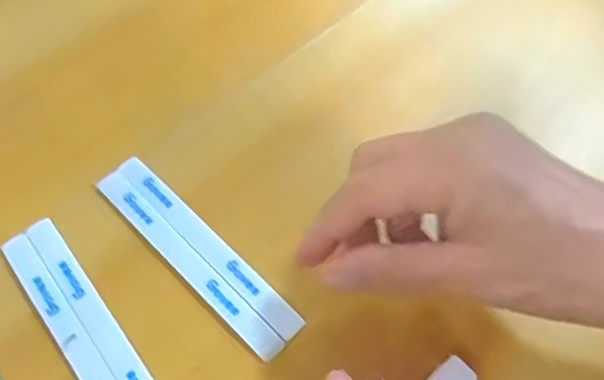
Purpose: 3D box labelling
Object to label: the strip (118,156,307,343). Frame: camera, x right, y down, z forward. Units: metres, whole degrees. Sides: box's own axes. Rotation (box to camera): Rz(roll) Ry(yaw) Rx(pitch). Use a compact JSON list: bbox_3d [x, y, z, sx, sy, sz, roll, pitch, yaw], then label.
[{"bbox_3d":[-0.045,0.024,0.289,0.120,0.004,0.013,41,68,17],"label":"strip"}]

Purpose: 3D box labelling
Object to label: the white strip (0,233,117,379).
[{"bbox_3d":[-0.098,0.066,0.265,0.012,0.004,0.118,-34,69,-18],"label":"white strip"}]

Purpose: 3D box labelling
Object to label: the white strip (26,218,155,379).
[{"bbox_3d":[-0.088,0.059,0.270,0.013,0.004,0.118,-34,69,-18],"label":"white strip"}]

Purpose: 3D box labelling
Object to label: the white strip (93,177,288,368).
[{"bbox_3d":[-0.054,0.032,0.284,0.012,0.004,0.119,-41,71,-21],"label":"white strip"}]

